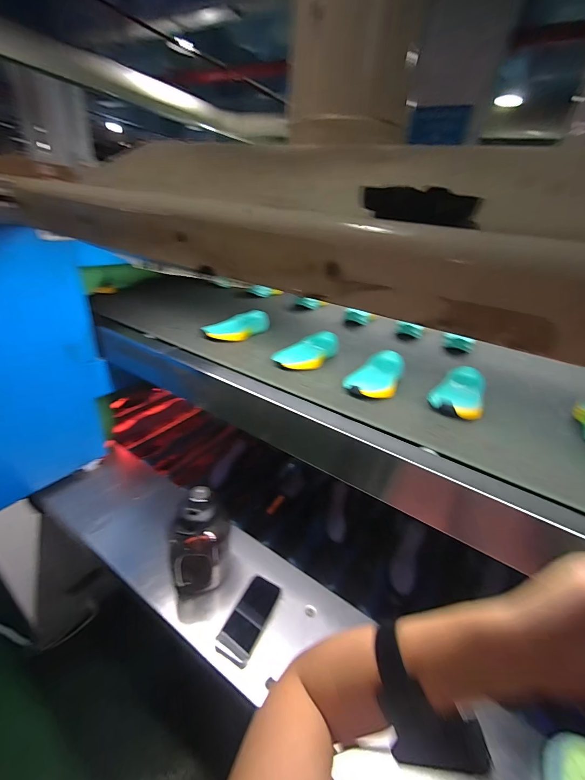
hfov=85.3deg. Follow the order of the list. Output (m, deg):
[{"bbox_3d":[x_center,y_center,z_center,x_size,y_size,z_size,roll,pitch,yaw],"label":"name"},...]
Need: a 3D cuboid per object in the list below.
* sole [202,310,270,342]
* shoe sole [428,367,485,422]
[{"bbox_3d":[-0.145,-0.168,0.841,0.202,0.045,0.085,-23,32,-39],"label":"sole"},{"bbox_3d":[0.333,0.003,0.633,0.091,0.034,0.200,14,29,29],"label":"shoe sole"}]

